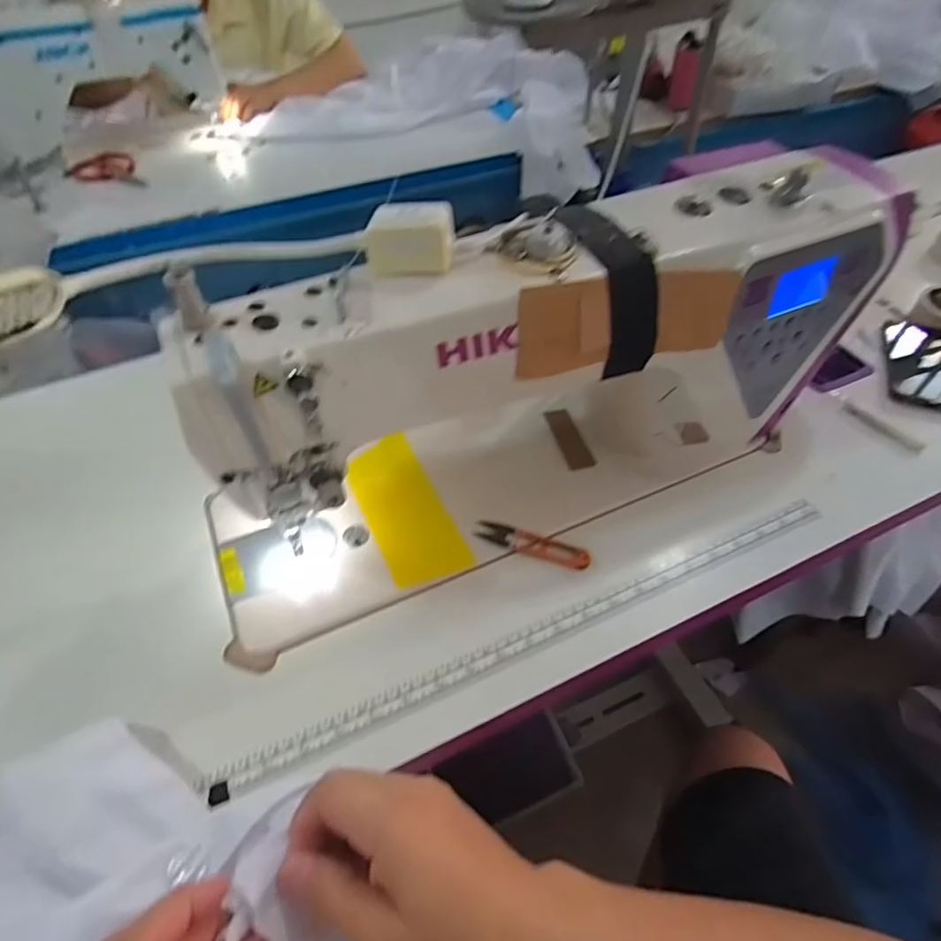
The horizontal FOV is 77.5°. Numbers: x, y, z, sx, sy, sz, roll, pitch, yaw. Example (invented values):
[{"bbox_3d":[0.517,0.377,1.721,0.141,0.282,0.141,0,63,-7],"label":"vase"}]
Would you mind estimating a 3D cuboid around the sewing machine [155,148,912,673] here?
[{"bbox_3d":[0.051,-0.080,0.478,0.557,0.233,0.164,-21,53,-15],"label":"sewing machine"}]

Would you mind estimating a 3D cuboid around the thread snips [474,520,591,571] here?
[{"bbox_3d":[0.053,0.062,0.505,0.098,0.013,0.025,16,52,14],"label":"thread snips"}]

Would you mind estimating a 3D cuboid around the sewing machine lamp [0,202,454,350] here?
[{"bbox_3d":[-0.141,-0.125,0.341,0.276,0.055,0.068,-23,53,-17],"label":"sewing machine lamp"}]

